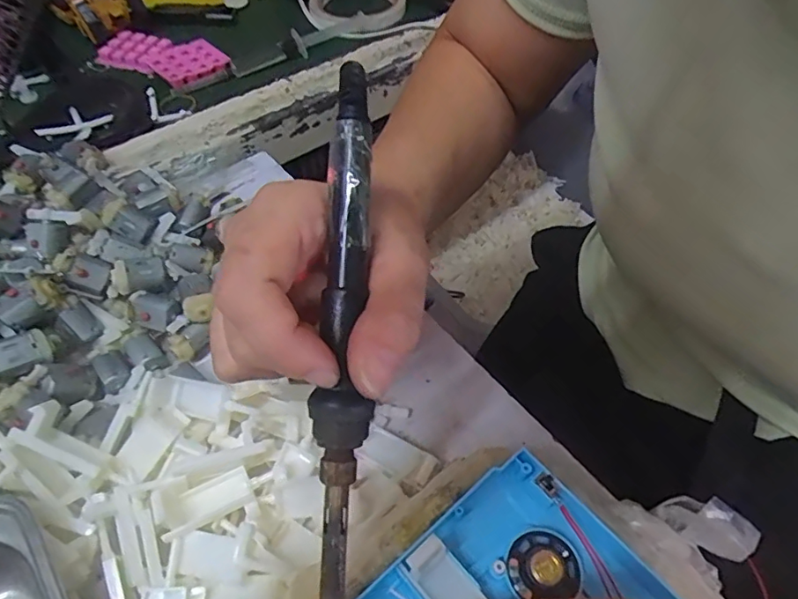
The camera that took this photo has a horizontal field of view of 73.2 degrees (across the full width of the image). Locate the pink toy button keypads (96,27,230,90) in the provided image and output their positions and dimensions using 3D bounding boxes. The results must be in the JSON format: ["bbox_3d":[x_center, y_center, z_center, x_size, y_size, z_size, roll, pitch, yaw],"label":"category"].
[{"bbox_3d":[-0.208,-0.220,0.486,0.108,0.013,0.064,26,58,16],"label":"pink toy button keypads"}]

